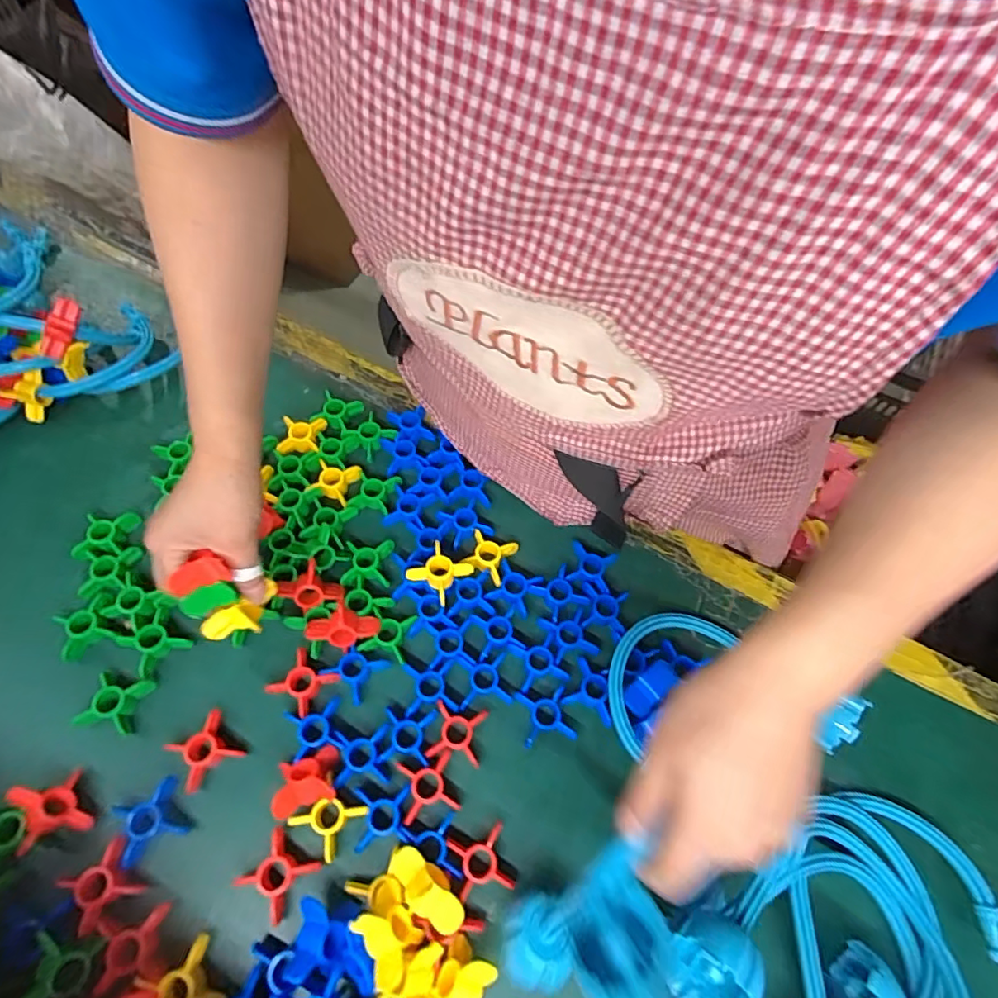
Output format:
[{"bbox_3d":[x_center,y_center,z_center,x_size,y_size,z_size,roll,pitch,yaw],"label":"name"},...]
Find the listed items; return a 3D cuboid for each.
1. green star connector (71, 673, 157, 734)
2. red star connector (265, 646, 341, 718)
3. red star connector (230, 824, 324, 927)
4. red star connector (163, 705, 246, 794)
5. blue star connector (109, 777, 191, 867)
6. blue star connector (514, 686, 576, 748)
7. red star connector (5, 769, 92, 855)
[{"bbox_3d":[-0.288,0.152,0.410,0.039,0.018,0.038,9,63,2],"label":"green star connector"},{"bbox_3d":[-0.154,0.144,0.429,0.042,0.014,0.039,32,66,14],"label":"red star connector"},{"bbox_3d":[-0.150,0.254,0.371,0.040,0.022,0.040,34,66,14],"label":"red star connector"},{"bbox_3d":[-0.217,0.184,0.402,0.040,0.022,0.041,-33,69,-18],"label":"red star connector"},{"bbox_3d":[-0.241,0.222,0.378,0.041,0.016,0.040,-27,67,-15],"label":"blue star connector"},{"bbox_3d":[0.036,0.170,0.431,0.038,0.012,0.040,-10,63,-7],"label":"blue star connector"},{"bbox_3d":[-0.302,0.208,0.368,0.040,0.012,0.041,0,59,-52],"label":"red star connector"}]

